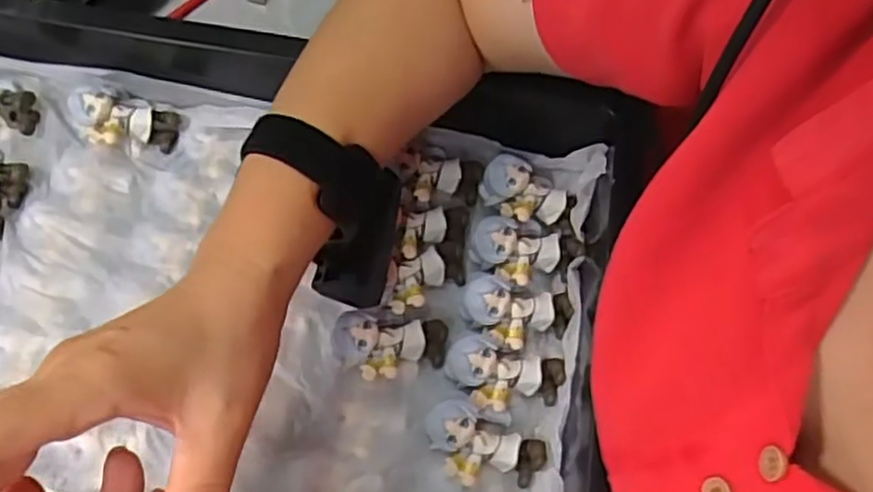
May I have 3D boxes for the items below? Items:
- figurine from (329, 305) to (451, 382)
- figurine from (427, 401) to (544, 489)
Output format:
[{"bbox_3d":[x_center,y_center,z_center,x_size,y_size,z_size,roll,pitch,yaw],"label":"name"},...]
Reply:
[{"bbox_3d":[-0.026,0.055,0.408,0.064,0.020,0.039,4,62,-22],"label":"figurine"},{"bbox_3d":[0.025,0.104,0.377,0.060,0.029,0.038,6,64,0],"label":"figurine"}]

